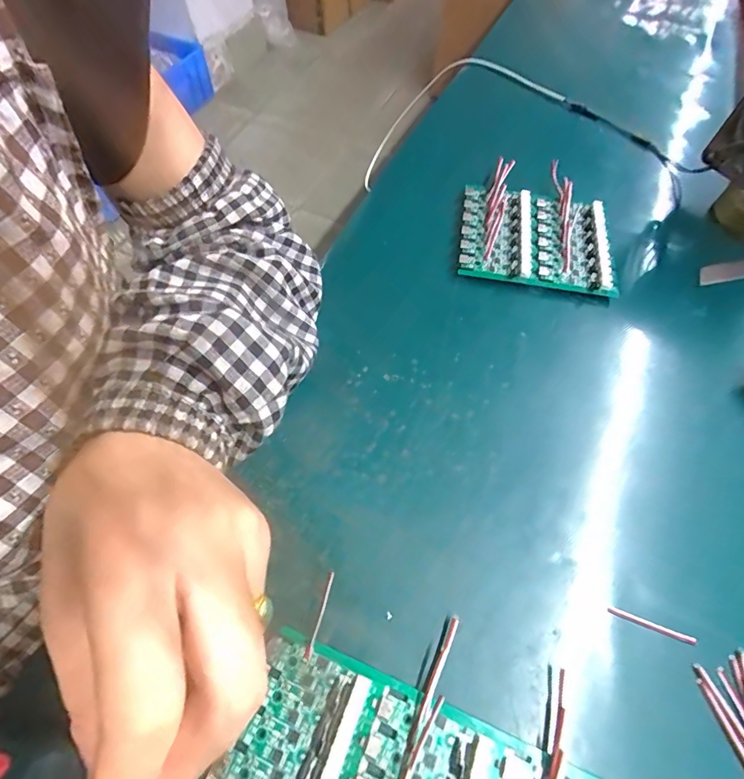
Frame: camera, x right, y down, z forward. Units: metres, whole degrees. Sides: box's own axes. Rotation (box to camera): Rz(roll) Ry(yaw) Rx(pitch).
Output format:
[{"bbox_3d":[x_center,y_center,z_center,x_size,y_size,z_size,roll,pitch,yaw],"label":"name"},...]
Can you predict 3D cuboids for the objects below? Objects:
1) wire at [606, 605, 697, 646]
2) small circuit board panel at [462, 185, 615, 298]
[{"bbox_3d":[0.152,0.129,0.240,0.046,0.004,0.004,20,62,8],"label":"wire"},{"bbox_3d":[0.135,-0.127,0.370,0.118,0.021,0.095,10,61,3],"label":"small circuit board panel"}]

